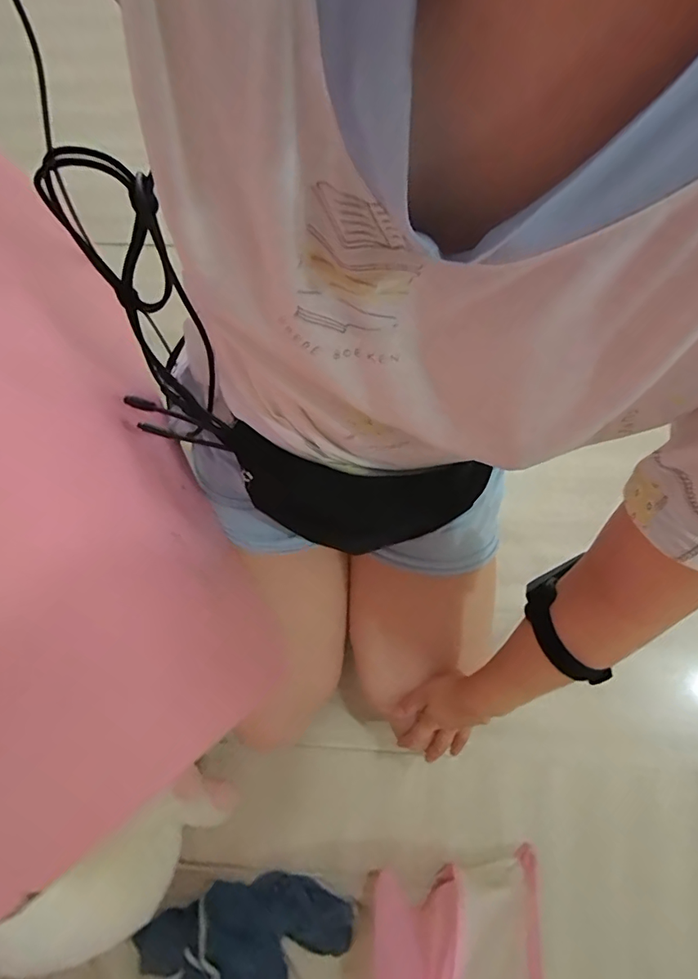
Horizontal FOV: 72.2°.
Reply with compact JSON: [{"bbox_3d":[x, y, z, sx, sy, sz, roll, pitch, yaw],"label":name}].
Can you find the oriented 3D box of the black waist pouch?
[{"bbox_3d":[0.001,0.007,0.429,0.225,0.066,0.088,10,80,3],"label":"black waist pouch"}]

